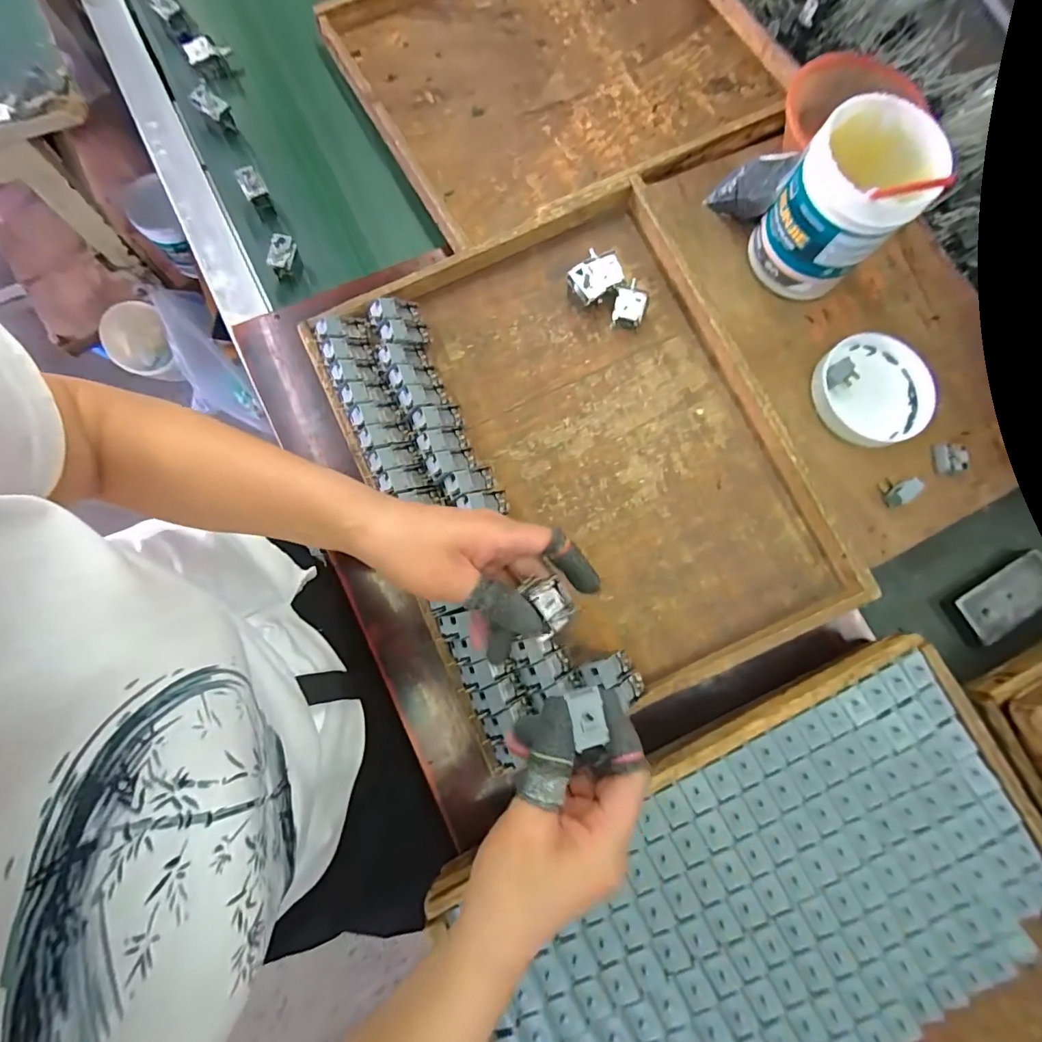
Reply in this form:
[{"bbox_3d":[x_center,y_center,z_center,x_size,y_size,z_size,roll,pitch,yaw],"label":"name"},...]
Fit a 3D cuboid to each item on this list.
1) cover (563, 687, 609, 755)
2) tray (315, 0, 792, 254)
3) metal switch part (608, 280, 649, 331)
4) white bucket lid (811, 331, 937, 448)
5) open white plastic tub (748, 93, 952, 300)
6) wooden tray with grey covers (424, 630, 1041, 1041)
[{"bbox_3d":[0.039,0.115,0.278,0.019,0.008,0.032,-12,78,-4],"label":"cover"},{"bbox_3d":[0.056,-0.570,0.605,0.495,0.057,0.410,-28,80,-7],"label":"tray"},{"bbox_3d":[0.117,-0.231,0.506,0.033,0.020,0.044,11,78,1],"label":"metal switch part"},{"bbox_3d":[0.389,-0.144,0.523,0.122,0.025,0.120,1,79,-3],"label":"white bucket lid"},{"bbox_3d":[0.321,-0.314,0.484,0.114,0.139,0.110,1,79,-3],"label":"open white plastic tub"},{"bbox_3d":[0.228,0.381,0.399,0.490,0.048,0.404,-25,79,-6],"label":"wooden tray with grey covers"}]

